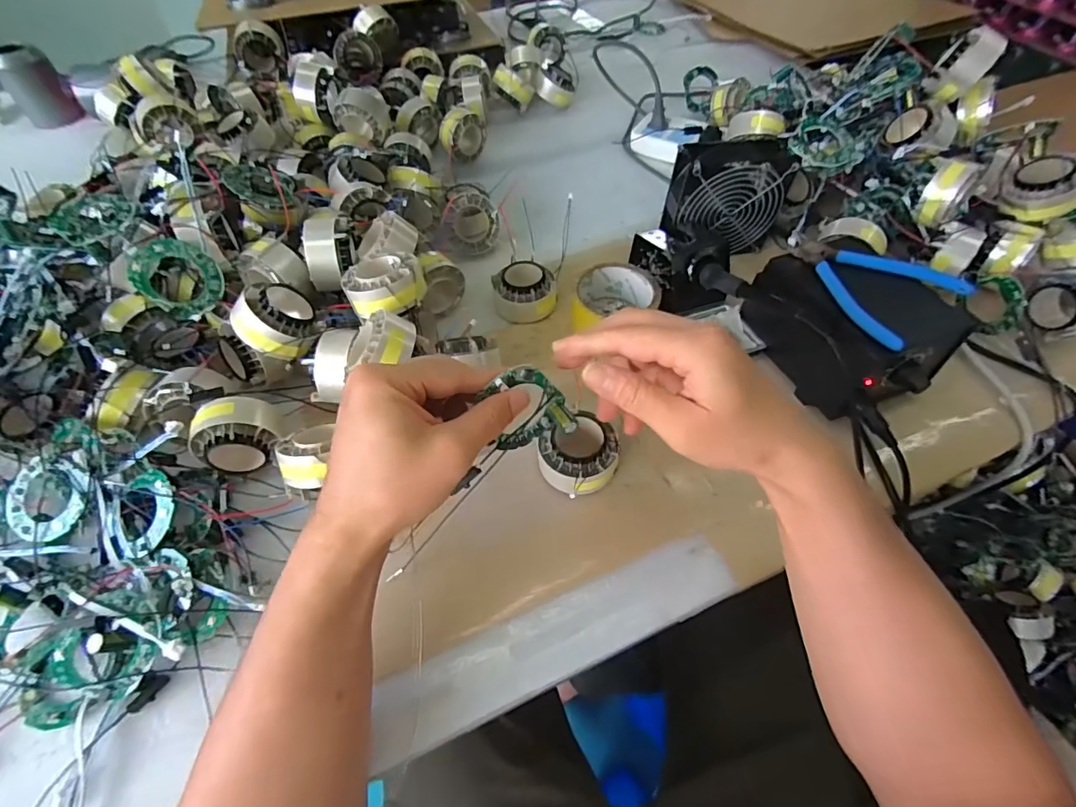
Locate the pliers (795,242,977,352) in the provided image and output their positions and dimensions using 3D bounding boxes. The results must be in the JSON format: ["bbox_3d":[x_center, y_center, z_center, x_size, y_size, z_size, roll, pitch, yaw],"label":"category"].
[{"bbox_3d":[0.288,-0.107,0.428,0.106,0.021,0.124,-27,58,-17],"label":"pliers"}]

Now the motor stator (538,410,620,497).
[{"bbox_3d":[0.032,0.042,0.404,0.065,0.040,0.056,-32,60,-20],"label":"motor stator"}]

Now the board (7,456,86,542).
[{"bbox_3d":[-0.371,0.071,0.371,0.055,0.010,0.060,-39,84,-9],"label":"board"}]

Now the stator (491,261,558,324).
[{"bbox_3d":[-0.013,-0.117,0.520,0.066,0.034,0.057,-2,54,0],"label":"stator"}]

